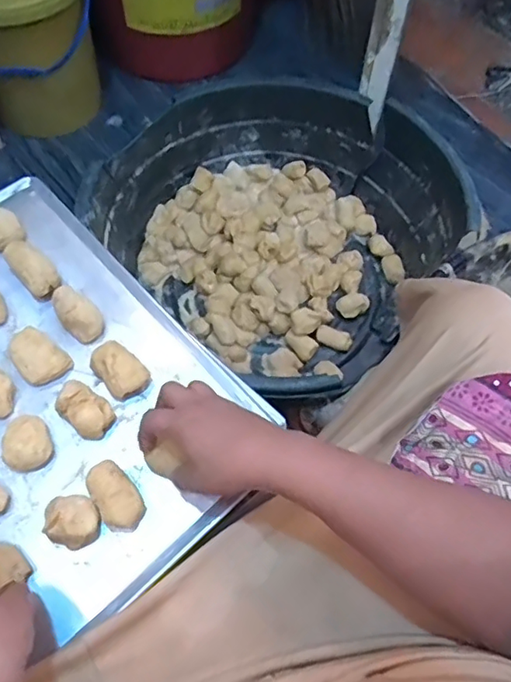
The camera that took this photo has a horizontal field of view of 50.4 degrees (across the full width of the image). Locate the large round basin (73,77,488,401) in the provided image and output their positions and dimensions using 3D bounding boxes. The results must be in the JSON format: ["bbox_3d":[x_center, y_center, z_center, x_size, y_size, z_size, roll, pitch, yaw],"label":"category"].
[{"bbox_3d":[0.065,-0.218,0.962,0.502,0.202,0.515,0,61,0],"label":"large round basin"}]

